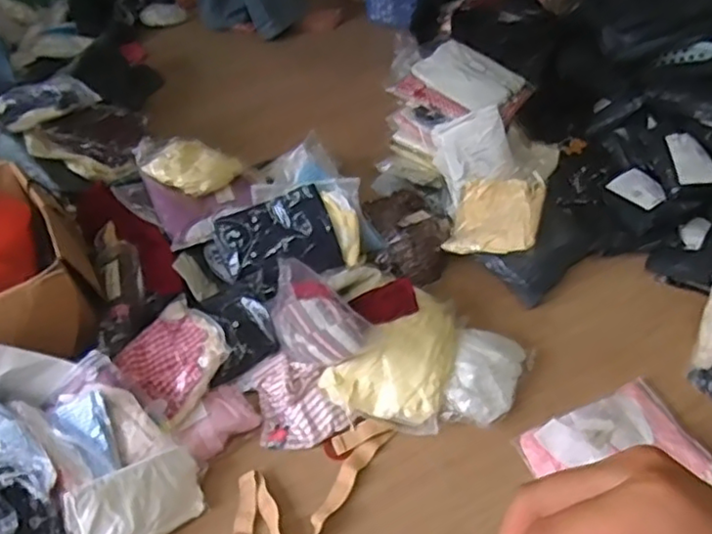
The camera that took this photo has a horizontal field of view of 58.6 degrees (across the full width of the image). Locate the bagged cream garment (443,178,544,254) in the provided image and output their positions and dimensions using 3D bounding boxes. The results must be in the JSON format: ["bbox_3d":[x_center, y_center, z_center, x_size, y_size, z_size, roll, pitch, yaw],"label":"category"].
[{"bbox_3d":[0.343,-0.138,1.561,0.215,0.062,0.250,1,46,25],"label":"bagged cream garment"}]

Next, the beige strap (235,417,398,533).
[{"bbox_3d":[-0.077,0.421,1.199,0.369,0.015,0.172,-20,50,-14],"label":"beige strap"}]

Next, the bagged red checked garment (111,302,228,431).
[{"bbox_3d":[-0.387,0.187,1.325,0.227,0.068,0.227,-2,48,2],"label":"bagged red checked garment"}]

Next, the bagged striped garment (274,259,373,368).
[{"bbox_3d":[-0.070,0.099,1.270,0.214,0.184,0.103,9,49,12],"label":"bagged striped garment"}]

